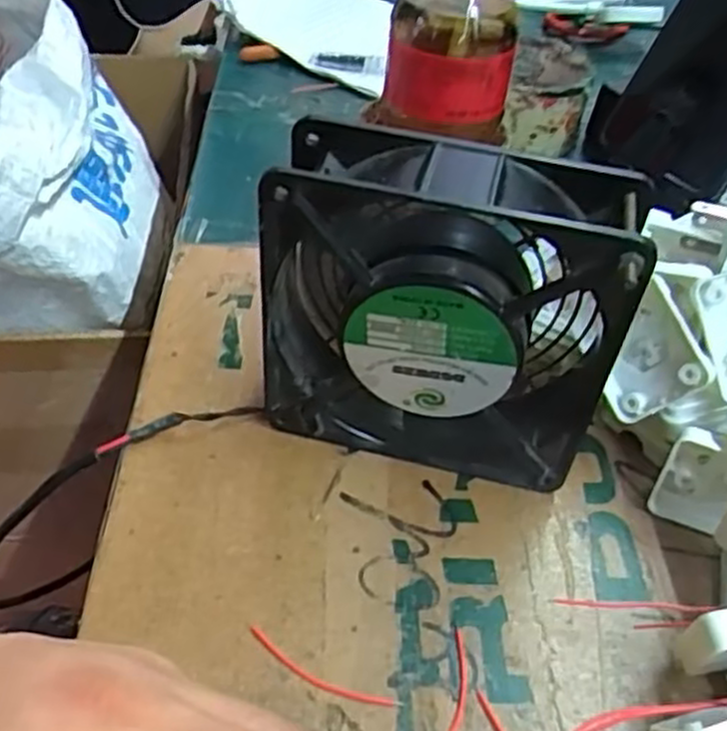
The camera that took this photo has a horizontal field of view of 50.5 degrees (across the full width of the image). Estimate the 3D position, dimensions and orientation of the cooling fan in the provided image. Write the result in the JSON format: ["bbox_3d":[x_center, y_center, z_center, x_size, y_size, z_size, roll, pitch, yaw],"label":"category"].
[{"bbox_3d":[0.026,-0.016,0.278,0.121,0.119,0.045,12,46,9],"label":"cooling fan"}]

